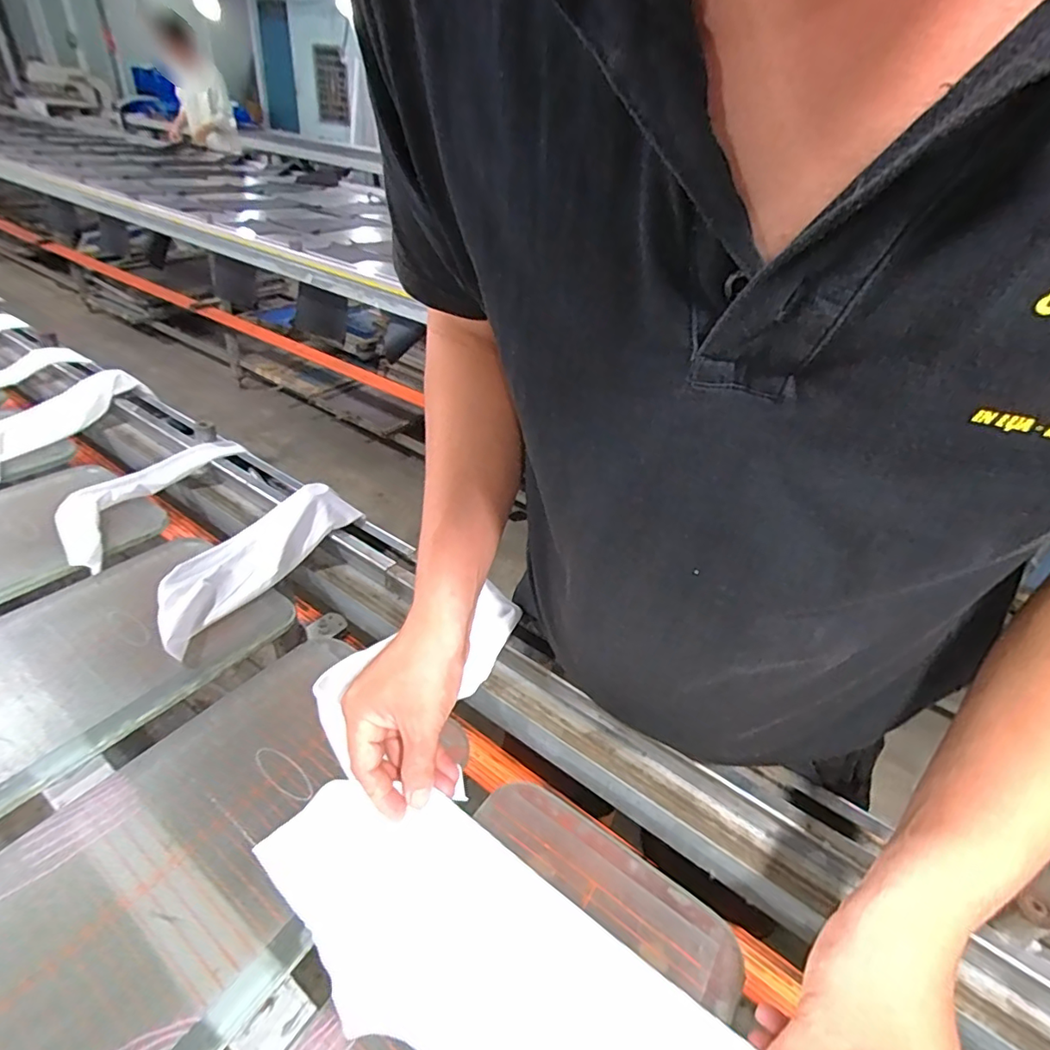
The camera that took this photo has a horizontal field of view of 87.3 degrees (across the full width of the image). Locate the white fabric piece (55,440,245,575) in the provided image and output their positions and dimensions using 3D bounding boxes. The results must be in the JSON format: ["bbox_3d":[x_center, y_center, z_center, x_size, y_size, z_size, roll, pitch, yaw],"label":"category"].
[{"bbox_3d":[-0.463,-0.041,0.649,0.114,0.031,0.228,12,36,7],"label":"white fabric piece"}]

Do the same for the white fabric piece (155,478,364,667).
[{"bbox_3d":[-0.292,0.027,0.571,0.102,0.050,0.220,23,39,22],"label":"white fabric piece"}]

